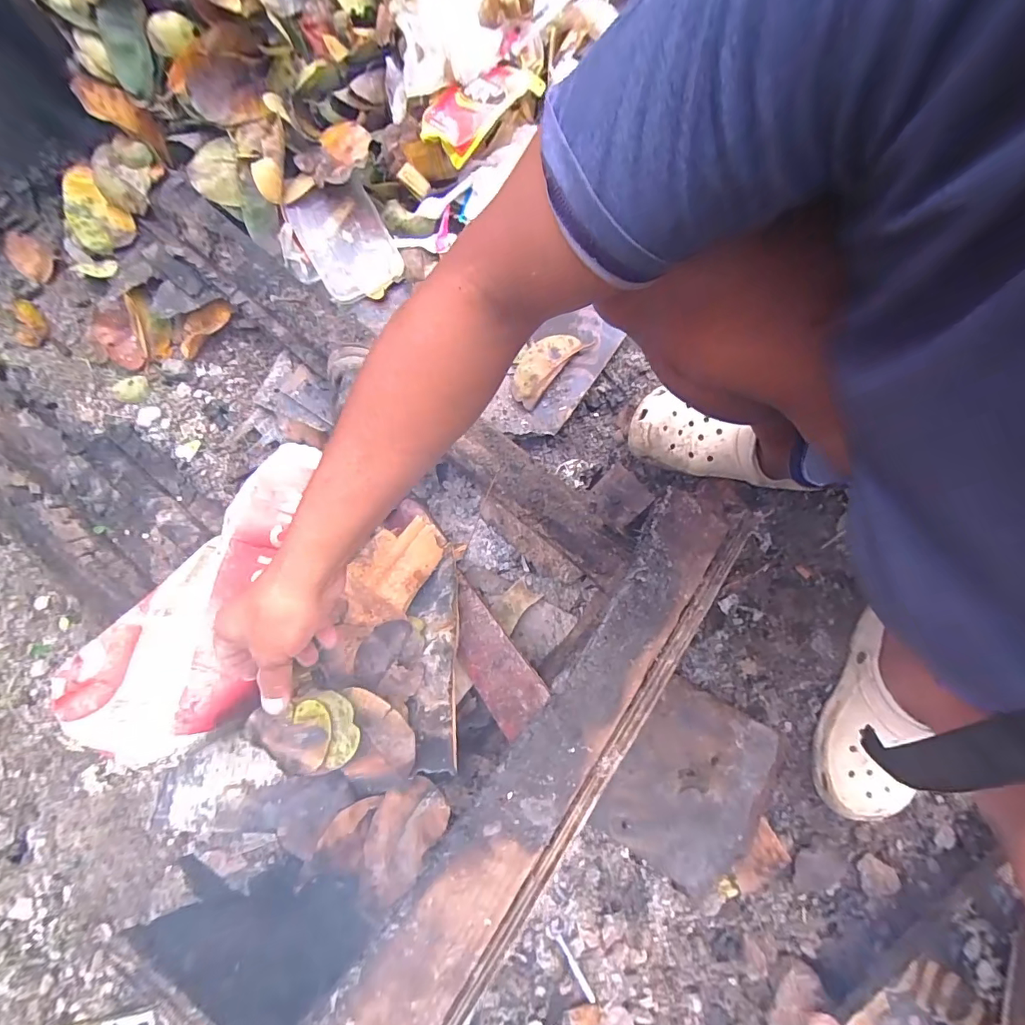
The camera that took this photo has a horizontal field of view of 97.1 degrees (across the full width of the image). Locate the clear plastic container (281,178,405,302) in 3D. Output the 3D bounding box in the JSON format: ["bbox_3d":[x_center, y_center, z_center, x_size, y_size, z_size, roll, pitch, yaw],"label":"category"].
[{"bbox_3d":[-0.235,-0.386,0.647,0.118,0.041,0.152,-28,79,-6],"label":"clear plastic container"}]

